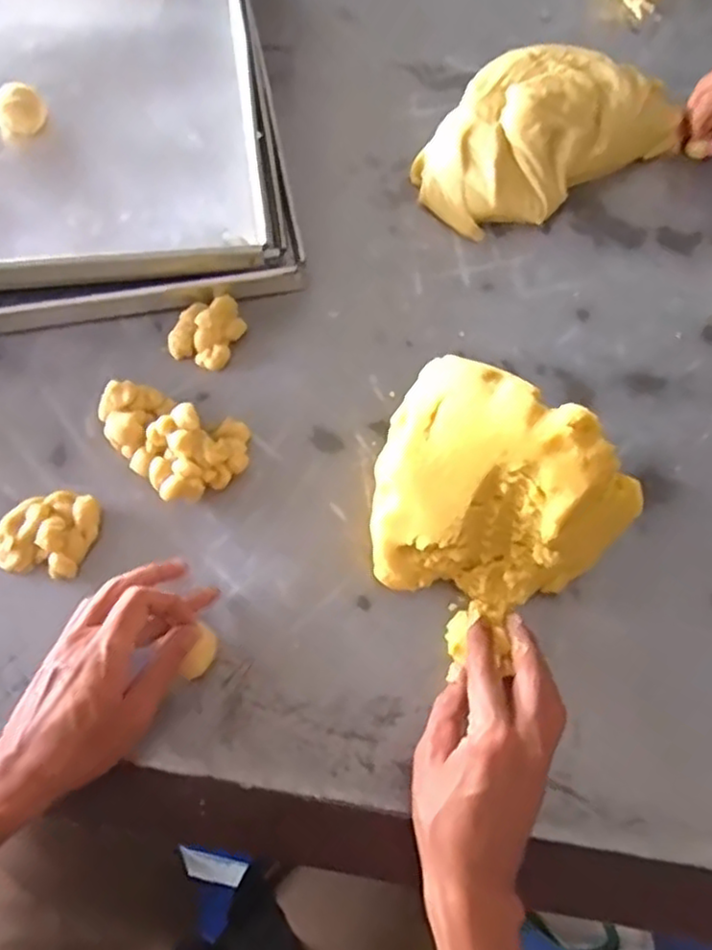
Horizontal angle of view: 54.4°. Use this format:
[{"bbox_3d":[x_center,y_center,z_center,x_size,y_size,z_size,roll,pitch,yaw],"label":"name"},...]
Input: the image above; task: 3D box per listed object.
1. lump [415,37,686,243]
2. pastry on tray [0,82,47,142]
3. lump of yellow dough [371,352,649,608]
[{"bbox_3d":[0.159,-0.319,0.629,0.241,0.058,0.164,-33,72,-14],"label":"lump"},{"bbox_3d":[-0.287,-0.309,0.590,0.042,0.024,0.044,-26,70,-14],"label":"pastry on tray"},{"bbox_3d":[0.081,0.018,0.453,0.160,0.115,0.132,39,71,14],"label":"lump of yellow dough"}]

